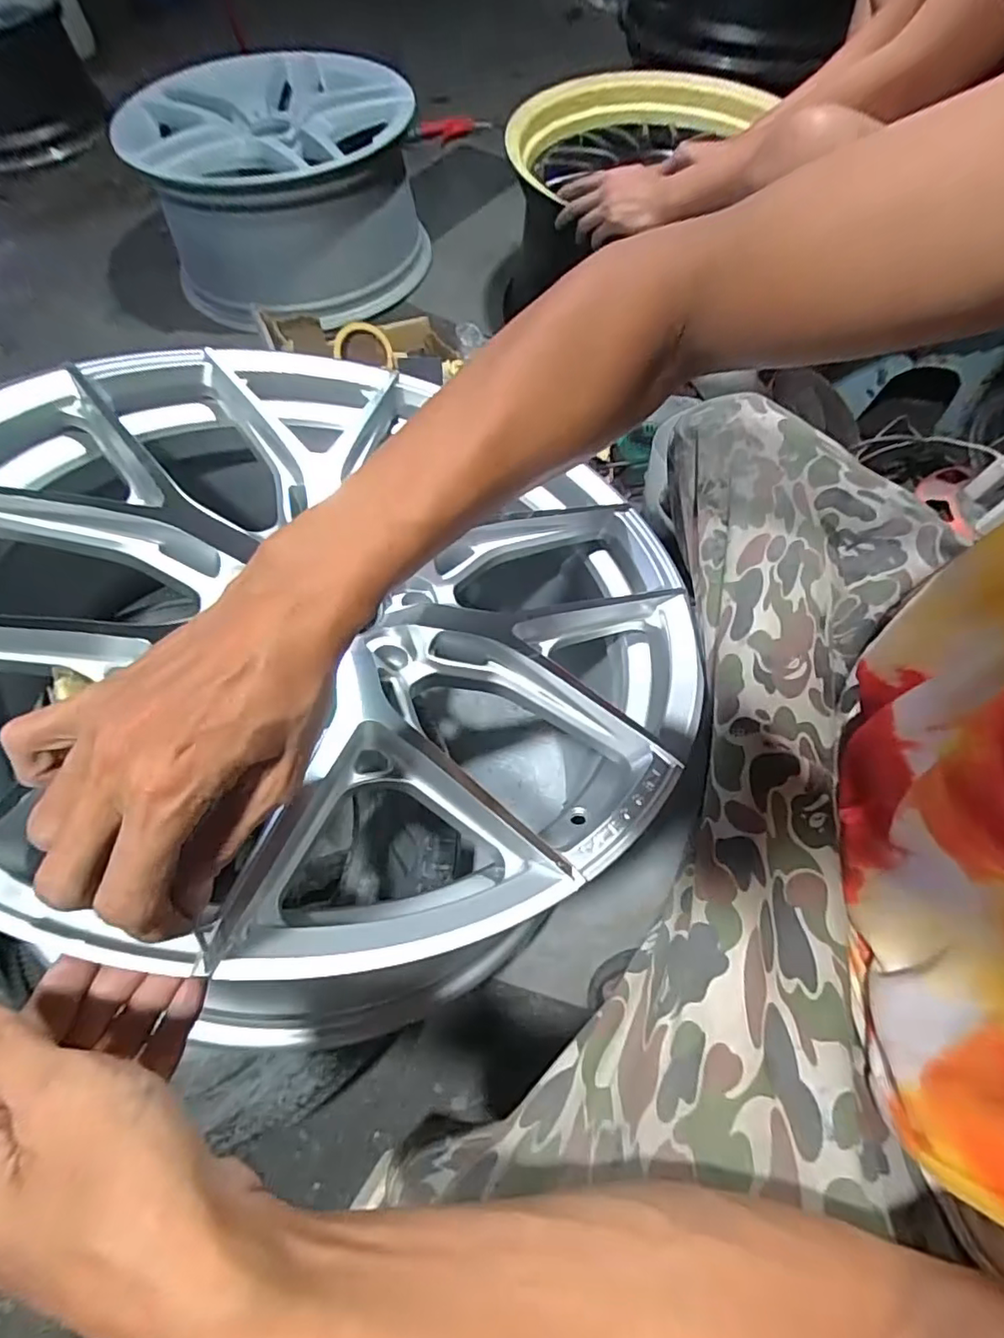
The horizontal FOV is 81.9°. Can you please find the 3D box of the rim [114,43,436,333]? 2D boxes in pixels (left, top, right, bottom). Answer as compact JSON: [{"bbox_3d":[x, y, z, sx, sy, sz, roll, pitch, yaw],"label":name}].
[{"bbox_3d":[-0.421,-0.943,1.141,0.511,0.255,0.505,-9,64,-6],"label":"rim"}]

